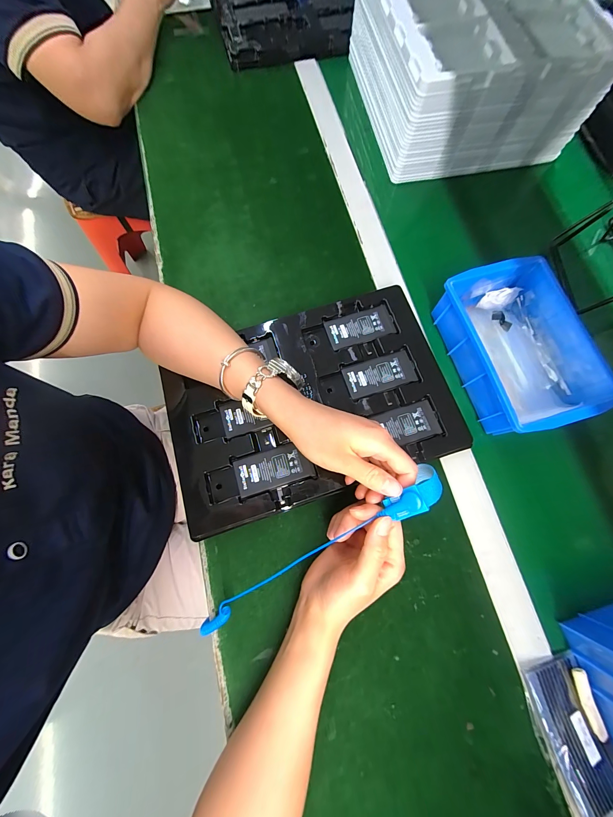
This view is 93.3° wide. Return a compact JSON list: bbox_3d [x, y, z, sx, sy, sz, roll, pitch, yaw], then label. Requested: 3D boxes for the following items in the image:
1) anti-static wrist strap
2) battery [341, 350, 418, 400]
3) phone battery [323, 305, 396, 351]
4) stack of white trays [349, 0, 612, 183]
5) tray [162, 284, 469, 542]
[{"bbox_3d":[-0.002,0.142,0.273,0.289,0.026,0.030,-35,77,10],"label":"anti-static wrist strap"},{"bbox_3d":[0.091,-0.042,0.359,0.086,0.004,0.043,-17,76,-3],"label":"battery"},{"bbox_3d":[0.070,-0.106,0.378,0.086,0.004,0.043,-17,76,-3],"label":"phone battery"},{"bbox_3d":[0.246,-0.555,0.451,0.274,0.117,0.326,-9,76,-1],"label":"stack of white trays"},{"bbox_3d":[0.002,-0.010,0.358,0.327,0.030,0.224,-17,76,-3],"label":"tray"}]

